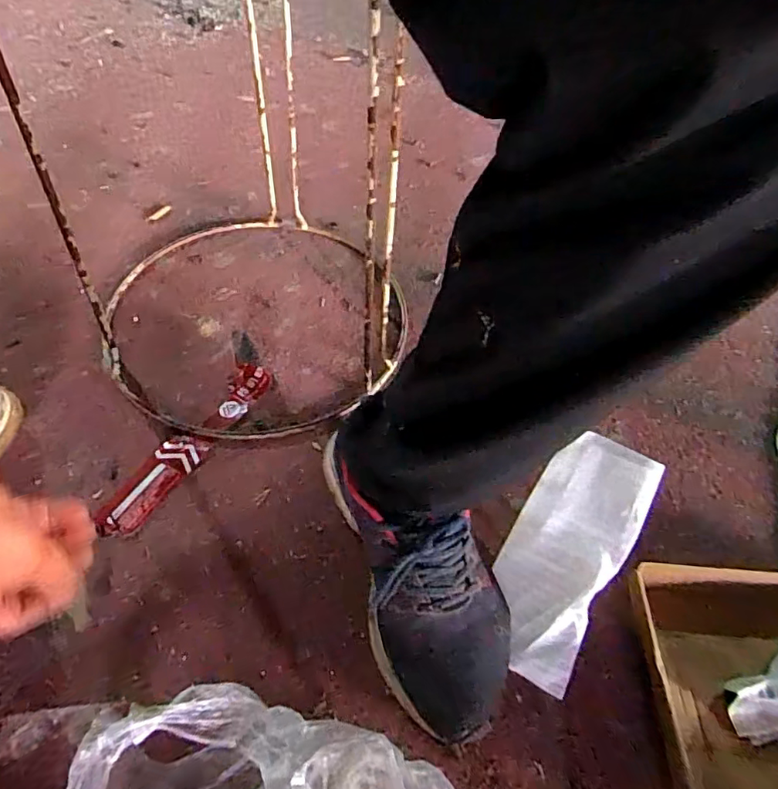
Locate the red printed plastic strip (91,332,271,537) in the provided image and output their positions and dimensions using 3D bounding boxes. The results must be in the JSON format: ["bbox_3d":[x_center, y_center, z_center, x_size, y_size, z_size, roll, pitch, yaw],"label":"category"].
[{"bbox_3d":[-0.198,0.037,0.564,0.058,0.017,0.248,22,55,10],"label":"red printed plastic strip"}]

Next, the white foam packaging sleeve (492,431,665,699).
[{"bbox_3d":[0.144,0.133,0.461,0.090,0.018,0.203,26,91,30],"label":"white foam packaging sleeve"}]

